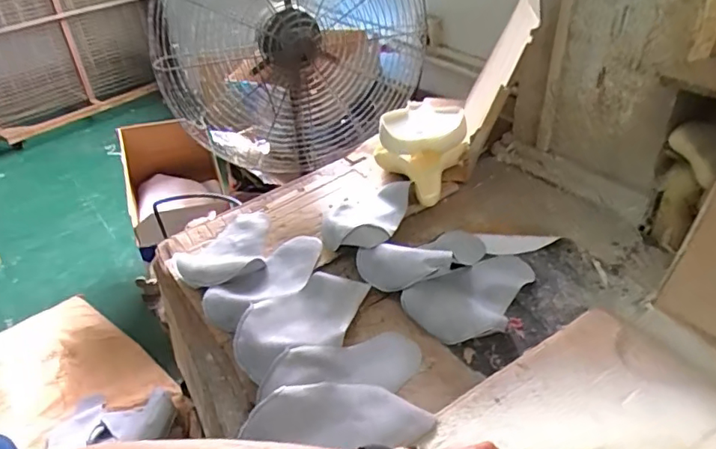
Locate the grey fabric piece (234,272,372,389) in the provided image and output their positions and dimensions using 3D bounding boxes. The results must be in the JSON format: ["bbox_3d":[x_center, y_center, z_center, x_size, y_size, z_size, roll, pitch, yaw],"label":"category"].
[{"bbox_3d":[-0.093,0.154,0.911,0.252,0.038,0.150,-30,43,-31],"label":"grey fabric piece"}]

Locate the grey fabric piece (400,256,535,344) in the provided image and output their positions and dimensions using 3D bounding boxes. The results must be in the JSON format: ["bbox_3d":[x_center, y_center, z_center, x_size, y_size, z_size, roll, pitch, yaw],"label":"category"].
[{"bbox_3d":[0.212,0.114,0.933,0.247,0.032,0.129,-23,39,-23],"label":"grey fabric piece"}]

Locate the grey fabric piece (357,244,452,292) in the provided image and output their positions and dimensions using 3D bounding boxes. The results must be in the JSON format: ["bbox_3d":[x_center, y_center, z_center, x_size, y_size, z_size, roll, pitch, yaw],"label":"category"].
[{"bbox_3d":[0.076,0.074,0.963,0.171,0.052,0.076,-4,33,26],"label":"grey fabric piece"}]

